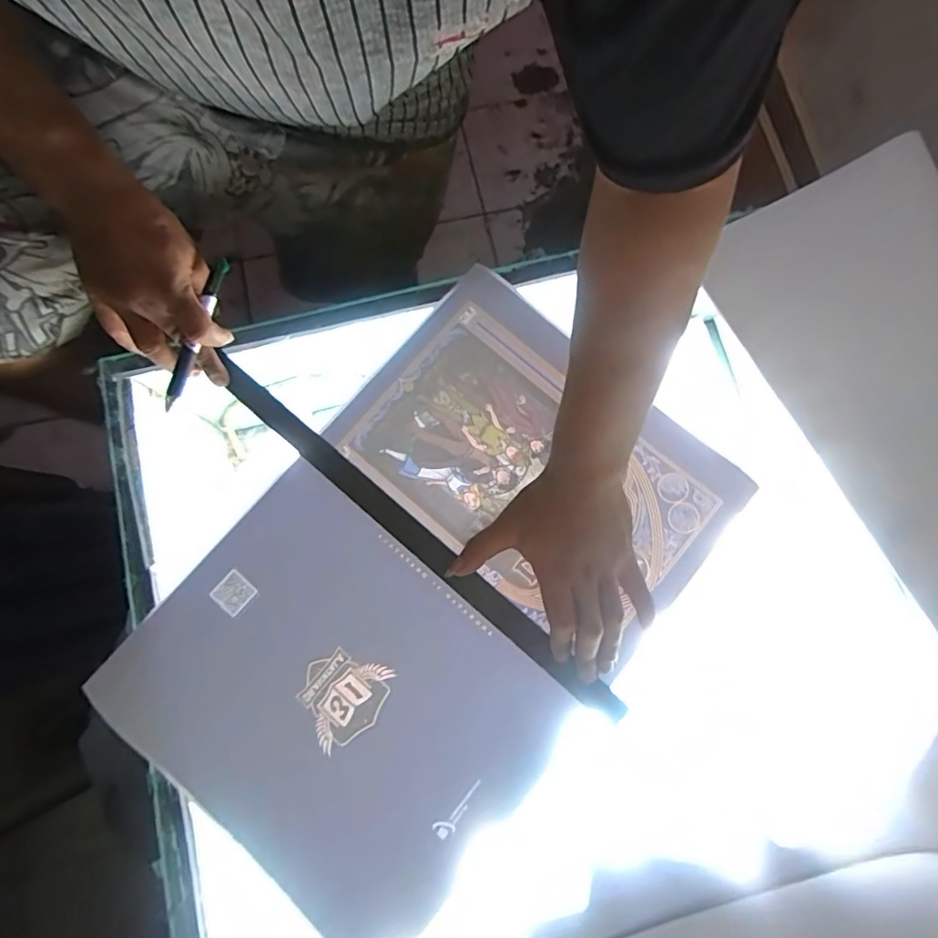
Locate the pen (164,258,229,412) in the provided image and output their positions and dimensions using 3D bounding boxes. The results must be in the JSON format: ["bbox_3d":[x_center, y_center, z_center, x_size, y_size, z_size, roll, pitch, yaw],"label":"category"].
[{"bbox_3d":[-0.225,-0.111,0.434,0.013,0.012,0.131,20,87,3],"label":"pen"}]

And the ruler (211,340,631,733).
[{"bbox_3d":[-0.050,0.054,0.439,0.430,0.009,0.025,40,81,6],"label":"ruler"}]

